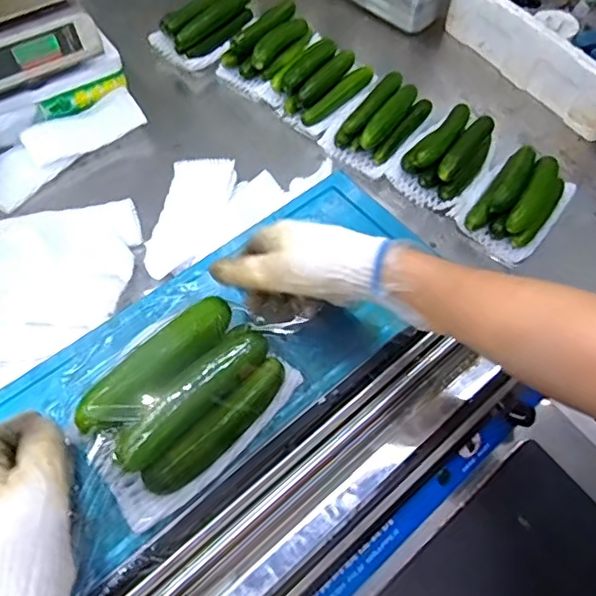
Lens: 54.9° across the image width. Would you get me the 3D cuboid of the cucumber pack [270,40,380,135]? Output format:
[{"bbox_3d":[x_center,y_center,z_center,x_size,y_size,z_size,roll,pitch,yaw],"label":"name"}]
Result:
[{"bbox_3d":[0.035,-0.325,0.865,0.118,0.063,0.155,36,65,18],"label":"cucumber pack"}]

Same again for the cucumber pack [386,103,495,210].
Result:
[{"bbox_3d":[0.212,-0.205,0.794,0.104,0.056,0.165,35,65,17],"label":"cucumber pack"}]

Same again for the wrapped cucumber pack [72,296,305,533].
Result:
[{"bbox_3d":[-0.083,0.071,0.413,0.150,0.056,0.104,-39,68,-21],"label":"wrapped cucumber pack"}]

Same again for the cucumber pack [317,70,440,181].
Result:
[{"bbox_3d":[0.116,-0.251,0.829,0.106,0.060,0.159,34,64,16],"label":"cucumber pack"}]

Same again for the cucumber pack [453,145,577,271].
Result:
[{"bbox_3d":[0.293,-0.129,0.759,0.108,0.065,0.157,36,65,17],"label":"cucumber pack"}]

